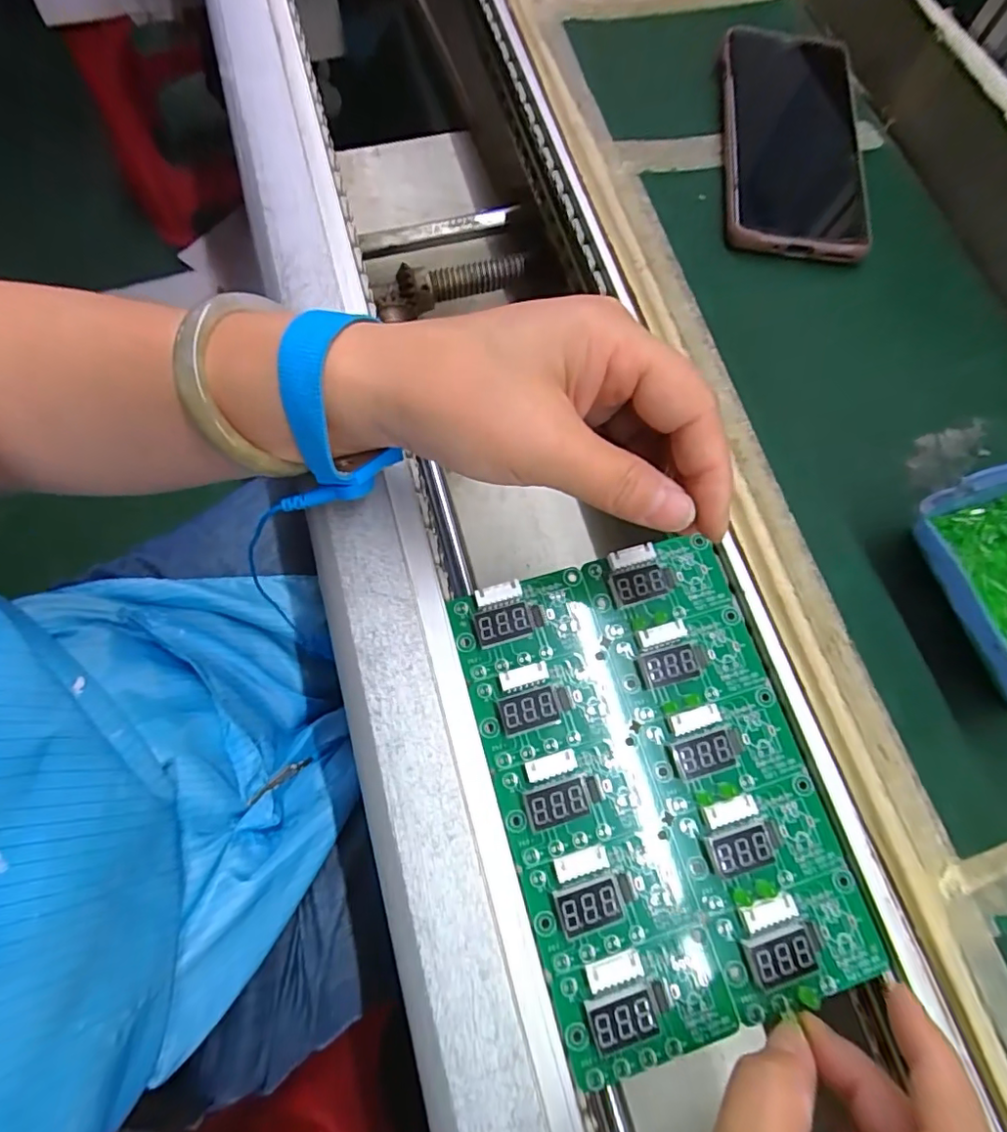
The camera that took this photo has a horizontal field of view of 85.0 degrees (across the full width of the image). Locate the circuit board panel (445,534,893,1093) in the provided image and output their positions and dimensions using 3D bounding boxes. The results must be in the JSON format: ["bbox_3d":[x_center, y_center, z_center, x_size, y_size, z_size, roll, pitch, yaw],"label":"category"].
[{"bbox_3d":[0.060,0.083,0.221,0.123,0.009,0.180,-15,74,-7],"label":"circuit board panel"}]

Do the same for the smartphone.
[{"bbox_3d":[0.160,-0.239,0.307,0.074,0.010,0.159,6,73,-1],"label":"smartphone"}]

